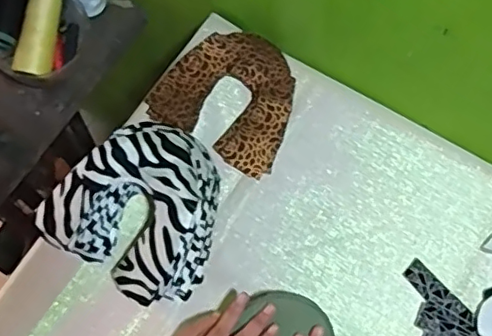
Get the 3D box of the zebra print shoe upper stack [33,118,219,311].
[{"bbox_3d":[-0.107,0.040,0.636,0.175,0.078,0.180,32,71,10],"label":"zebra print shoe upper stack"}]

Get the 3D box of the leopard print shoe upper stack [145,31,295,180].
[{"bbox_3d":[-0.016,-0.092,0.706,0.164,0.038,0.157,27,71,9],"label":"leopard print shoe upper stack"}]

